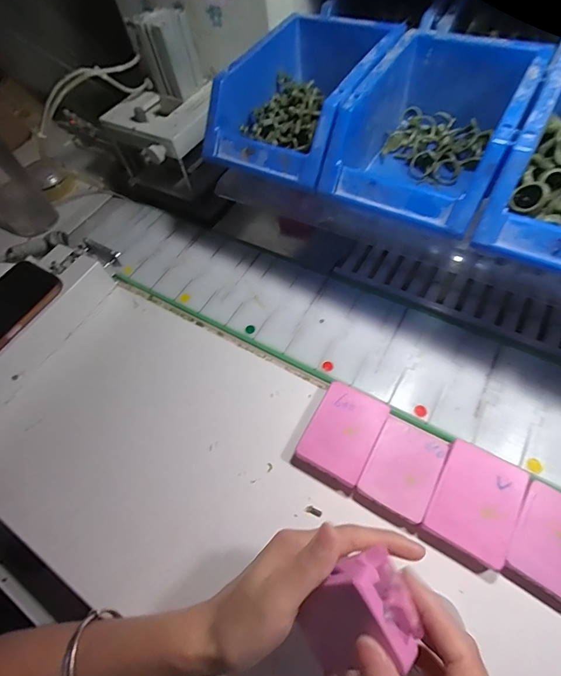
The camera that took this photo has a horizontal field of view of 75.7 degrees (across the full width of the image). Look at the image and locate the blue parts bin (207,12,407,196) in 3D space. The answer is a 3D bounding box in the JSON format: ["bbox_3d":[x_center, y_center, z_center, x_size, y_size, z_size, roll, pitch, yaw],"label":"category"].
[{"bbox_3d":[0.021,-0.226,0.335,0.119,0.061,0.164,26,65,21],"label":"blue parts bin"}]

